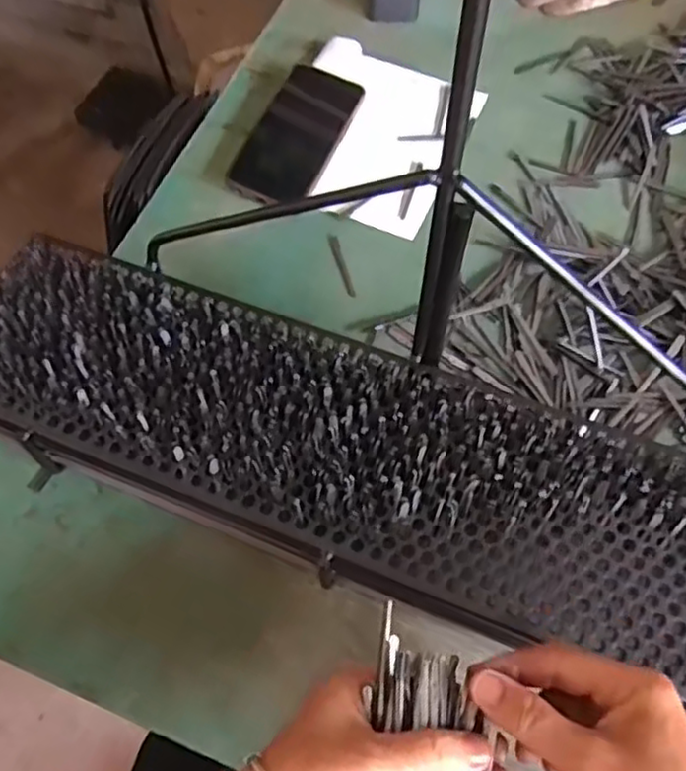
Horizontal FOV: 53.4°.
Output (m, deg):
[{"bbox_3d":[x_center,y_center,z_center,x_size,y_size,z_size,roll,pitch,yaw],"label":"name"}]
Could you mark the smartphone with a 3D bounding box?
[{"bbox_3d":[-0.041,-0.233,0.632,0.073,0.007,0.167,25,67,-2],"label":"smartphone"}]

